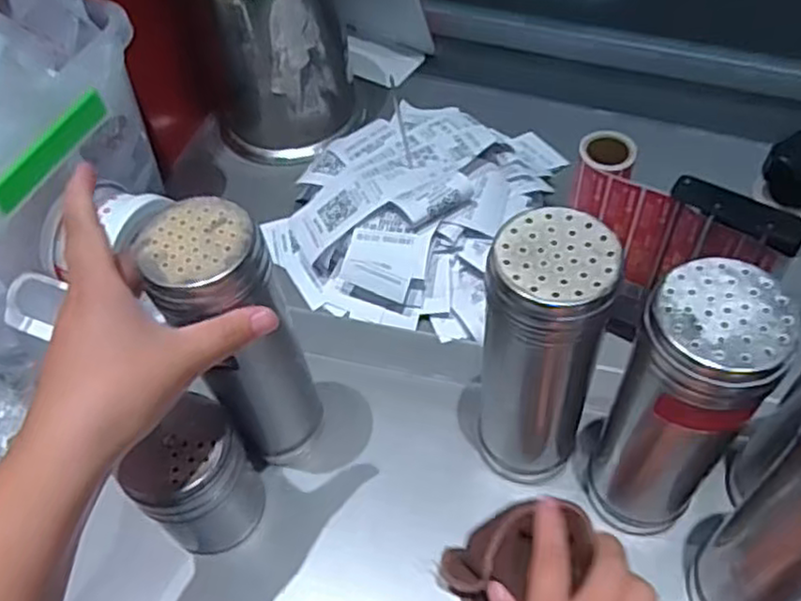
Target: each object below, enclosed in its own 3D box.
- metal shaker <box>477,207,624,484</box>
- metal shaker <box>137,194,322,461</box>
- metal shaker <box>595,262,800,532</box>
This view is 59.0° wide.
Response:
[{"bbox_3d":[0.080,0.039,0.409,0.060,0.203,0.057,11,56,12],"label":"metal shaker"},{"bbox_3d":[-0.091,0.027,0.419,0.060,0.196,0.055,-23,54,-11],"label":"metal shaker"},{"bbox_3d":[0.146,0.061,0.379,0.059,0.191,0.056,29,61,22],"label":"metal shaker"}]

